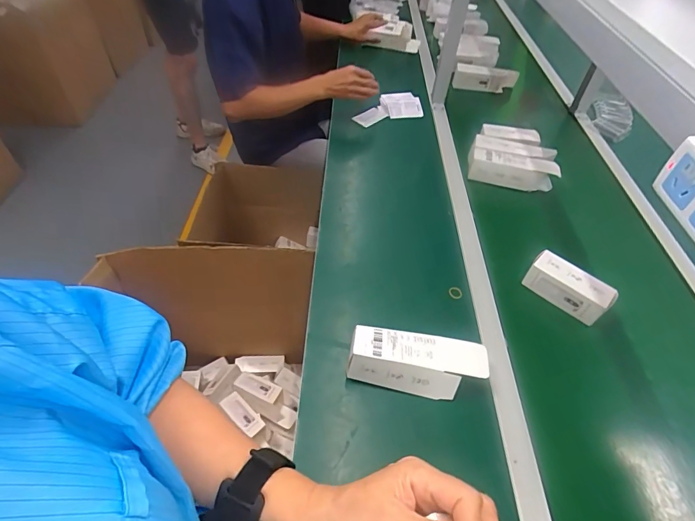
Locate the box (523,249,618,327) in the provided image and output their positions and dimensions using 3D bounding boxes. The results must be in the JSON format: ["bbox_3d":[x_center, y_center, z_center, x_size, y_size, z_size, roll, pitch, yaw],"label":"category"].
[{"bbox_3d":[0.411,0.049,0.746,0.063,0.063,0.140,-31,56,-29],"label":"box"}]

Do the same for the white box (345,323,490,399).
[{"bbox_3d":[0.107,0.156,0.611,0.203,0.064,0.075,6,46,2],"label":"white box"}]

